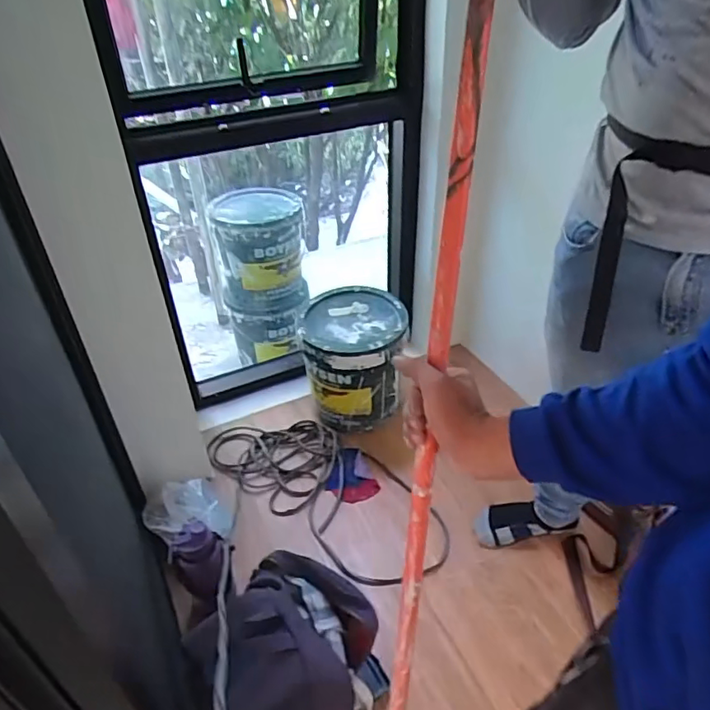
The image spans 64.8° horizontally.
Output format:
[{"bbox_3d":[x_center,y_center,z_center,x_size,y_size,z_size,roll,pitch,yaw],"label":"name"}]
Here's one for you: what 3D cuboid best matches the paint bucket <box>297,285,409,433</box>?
[{"bbox_3d":[-0.008,0.019,1.705,0.292,0.346,0.320,1,40,-1],"label":"paint bucket"}]

